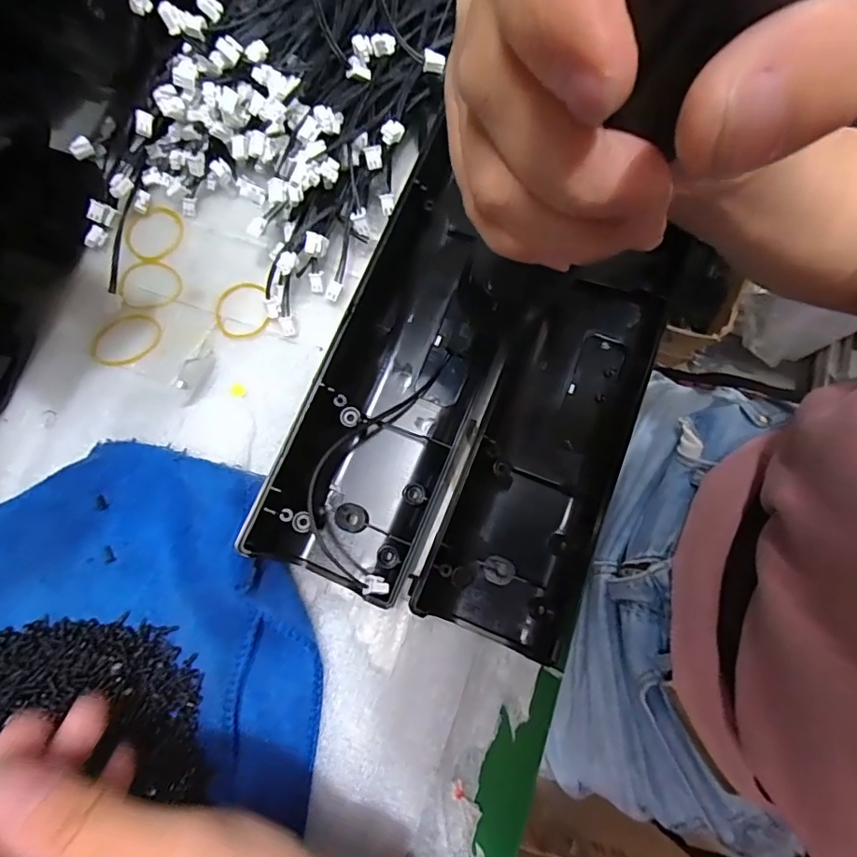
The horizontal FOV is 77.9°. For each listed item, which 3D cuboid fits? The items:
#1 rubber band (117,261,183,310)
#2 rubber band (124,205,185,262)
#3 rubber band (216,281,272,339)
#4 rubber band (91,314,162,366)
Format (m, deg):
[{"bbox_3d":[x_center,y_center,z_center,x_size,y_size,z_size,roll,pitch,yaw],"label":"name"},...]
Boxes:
[{"bbox_3d":[-0.142,-0.074,0.268,0.030,0.004,0.026,-11,78,-3],"label":"rubber band"},{"bbox_3d":[-0.144,-0.103,0.275,0.027,0.004,0.031,23,76,6],"label":"rubber band"},{"bbox_3d":[-0.095,-0.060,0.268,0.027,0.004,0.029,0,75,0],"label":"rubber band"},{"bbox_3d":[-0.149,-0.044,0.261,0.034,0.004,0.025,-24,79,-6],"label":"rubber band"}]

